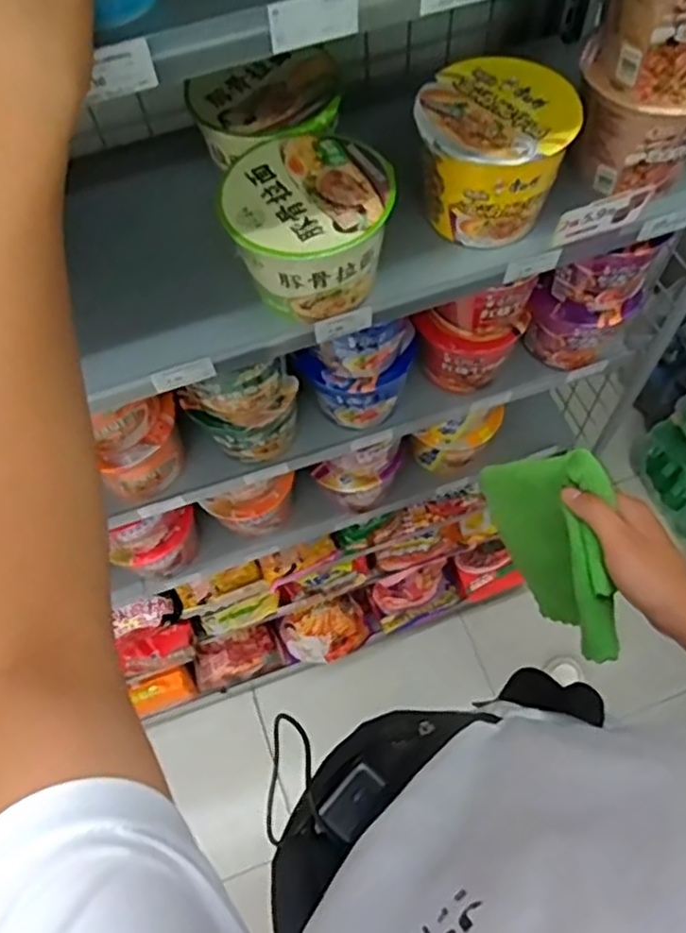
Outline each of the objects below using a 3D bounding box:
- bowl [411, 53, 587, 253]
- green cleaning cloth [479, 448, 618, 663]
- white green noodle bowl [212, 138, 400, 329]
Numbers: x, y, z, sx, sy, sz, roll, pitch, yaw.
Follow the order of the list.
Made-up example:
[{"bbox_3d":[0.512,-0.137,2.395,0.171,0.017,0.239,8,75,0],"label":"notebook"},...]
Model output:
[{"bbox_3d":[0.131,-0.278,0.626,0.126,0.097,0.127,-1,62,2],"label":"bowl"},{"bbox_3d":[0.185,0.073,0.589,0.057,0.161,0.174,-23,64,-9],"label":"green cleaning cloth"},{"bbox_3d":[-0.027,-0.201,0.597,0.133,0.086,0.135,-11,63,-3],"label":"white green noodle bowl"}]

